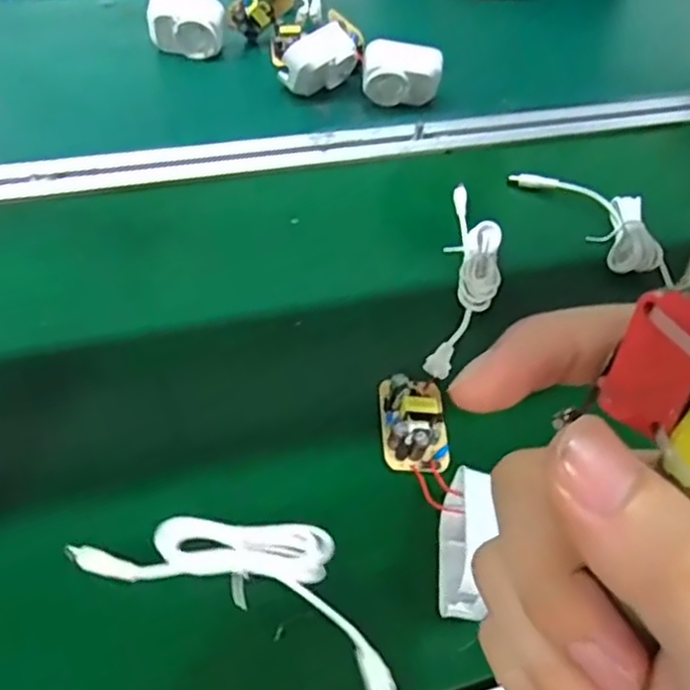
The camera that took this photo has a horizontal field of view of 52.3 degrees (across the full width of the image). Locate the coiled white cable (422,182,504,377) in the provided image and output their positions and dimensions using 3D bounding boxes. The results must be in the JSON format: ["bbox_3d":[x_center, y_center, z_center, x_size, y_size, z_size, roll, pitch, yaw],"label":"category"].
[{"bbox_3d":[0.088,-0.050,0.495,0.039,0.019,0.199,12,50,4],"label":"coiled white cable"}]

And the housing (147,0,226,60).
[{"bbox_3d":[-0.151,-0.303,0.668,0.071,0.045,0.035,13,50,4],"label":"housing"}]

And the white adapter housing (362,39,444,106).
[{"bbox_3d":[0.050,-0.243,0.635,0.068,0.054,0.032,8,50,0],"label":"white adapter housing"}]

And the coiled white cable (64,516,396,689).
[{"bbox_3d":[-0.038,0.110,0.333,0.166,0.028,0.069,19,49,28],"label":"coiled white cable"}]

